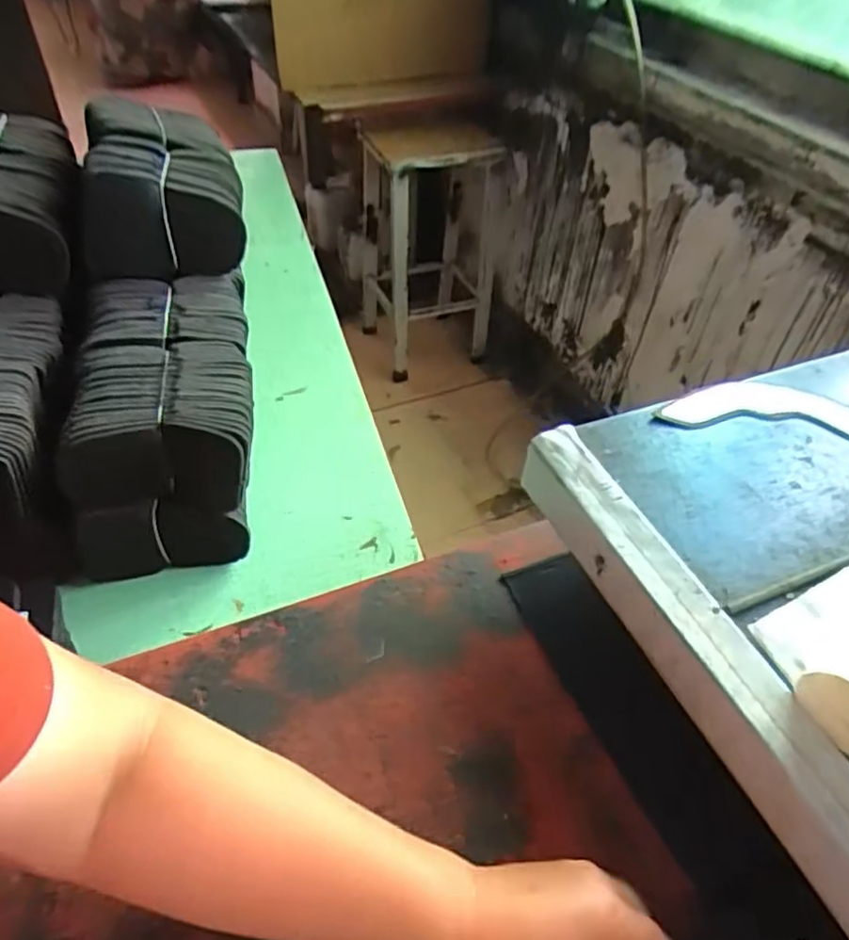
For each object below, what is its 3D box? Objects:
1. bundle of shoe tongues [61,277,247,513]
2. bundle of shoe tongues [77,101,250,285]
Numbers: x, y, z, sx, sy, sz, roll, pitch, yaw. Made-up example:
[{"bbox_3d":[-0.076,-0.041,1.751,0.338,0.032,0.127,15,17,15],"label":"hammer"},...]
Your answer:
[{"bbox_3d":[-0.241,-0.078,0.627,0.159,0.097,0.241,-4,46,-7],"label":"bundle of shoe tongues"},{"bbox_3d":[-0.277,-0.307,0.718,0.146,0.114,0.196,-8,46,-10],"label":"bundle of shoe tongues"}]

